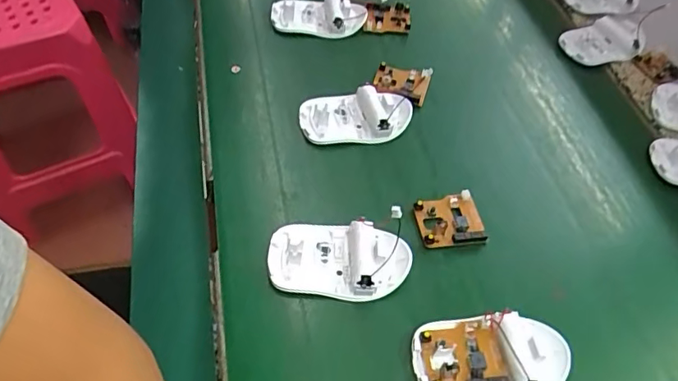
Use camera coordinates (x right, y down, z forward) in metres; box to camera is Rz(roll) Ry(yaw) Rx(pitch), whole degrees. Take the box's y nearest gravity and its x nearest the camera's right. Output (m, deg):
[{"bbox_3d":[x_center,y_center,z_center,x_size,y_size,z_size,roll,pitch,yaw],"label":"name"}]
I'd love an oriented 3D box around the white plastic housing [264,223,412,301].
[{"bbox_3d":[0.001,0.046,0.360,0.096,0.019,0.055,2,51,-4],"label":"white plastic housing"}]

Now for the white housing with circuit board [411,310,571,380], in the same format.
[{"bbox_3d":[0.098,0.104,0.324,0.098,0.017,0.053,-2,52,-8],"label":"white housing with circuit board"}]

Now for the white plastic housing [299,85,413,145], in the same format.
[{"bbox_3d":[0.017,-0.064,0.448,0.097,0.021,0.049,-8,53,-13],"label":"white plastic housing"}]

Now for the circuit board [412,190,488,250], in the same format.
[{"bbox_3d":[0.083,0.022,0.393,0.046,0.014,0.042,-5,52,-10],"label":"circuit board"}]

